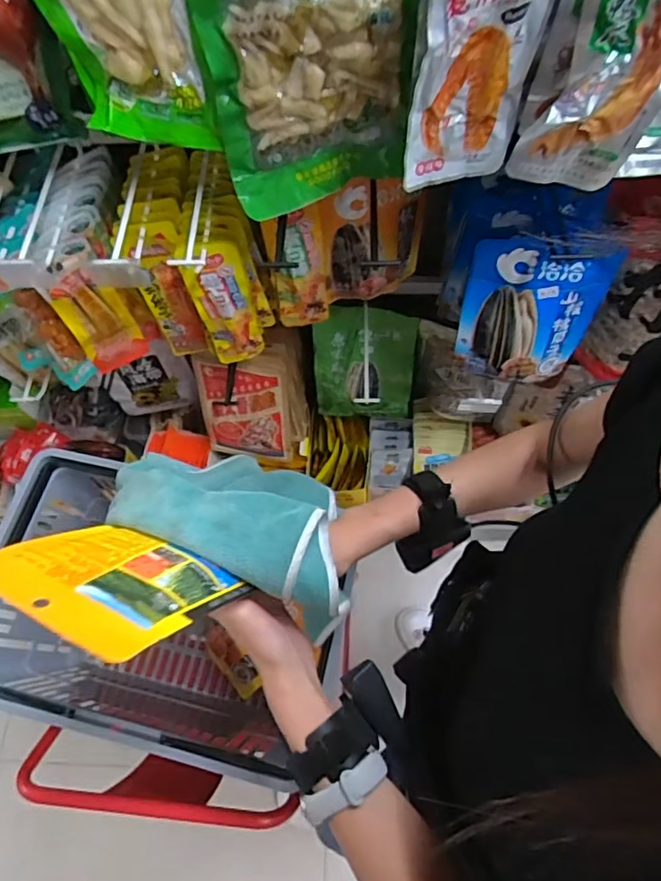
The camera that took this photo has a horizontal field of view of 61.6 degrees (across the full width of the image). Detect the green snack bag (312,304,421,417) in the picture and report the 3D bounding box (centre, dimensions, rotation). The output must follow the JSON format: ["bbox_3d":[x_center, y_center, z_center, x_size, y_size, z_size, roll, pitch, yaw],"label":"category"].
[{"bbox_3d":[0.063,-0.137,0.998,0.178,0.263,0.030,-3,46,-3],"label":"green snack bag"}]

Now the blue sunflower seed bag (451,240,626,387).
[{"bbox_3d":[0.233,-0.146,0.654,0.158,0.191,0.024,5,50,0],"label":"blue sunflower seed bag"}]

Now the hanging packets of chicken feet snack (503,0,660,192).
[{"bbox_3d":[0.199,-0.265,0.372,0.090,0.182,0.020,7,46,-9],"label":"hanging packets of chicken feet snack"}]

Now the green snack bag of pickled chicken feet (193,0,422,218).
[{"bbox_3d":[-0.014,-0.316,0.446,0.178,0.257,0.061,-2,57,5],"label":"green snack bag of pickled chicken feet"}]

